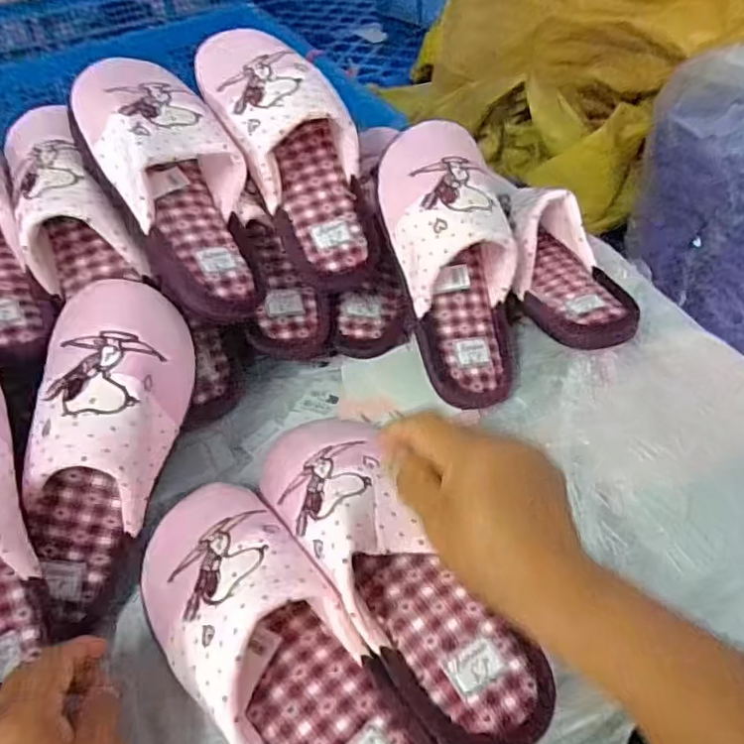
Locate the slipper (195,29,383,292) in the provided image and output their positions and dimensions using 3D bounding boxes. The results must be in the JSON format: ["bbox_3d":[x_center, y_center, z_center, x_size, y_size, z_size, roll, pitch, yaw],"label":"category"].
[{"bbox_3d":[-0.066,-0.200,0.547,0.095,0.077,0.263,-27,91,-18],"label":"slipper"}]

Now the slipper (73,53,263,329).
[{"bbox_3d":[-0.160,-0.160,0.510,0.110,0.071,0.254,-25,86,-17],"label":"slipper"}]

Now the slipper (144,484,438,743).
[{"bbox_3d":[-0.066,0.161,0.376,0.098,0.061,0.258,-32,52,-22],"label":"slipper"}]

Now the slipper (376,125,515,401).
[{"bbox_3d":[0.071,-0.100,0.543,0.102,0.087,0.261,-11,88,-5],"label":"slipper"}]

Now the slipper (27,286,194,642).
[{"bbox_3d":[-0.201,0.056,0.446,0.091,0.094,0.241,9,88,14],"label":"slipper"}]

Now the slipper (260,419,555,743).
[{"bbox_3d":[0.012,0.121,0.406,0.083,0.069,0.250,-30,62,-21],"label":"slipper"}]

